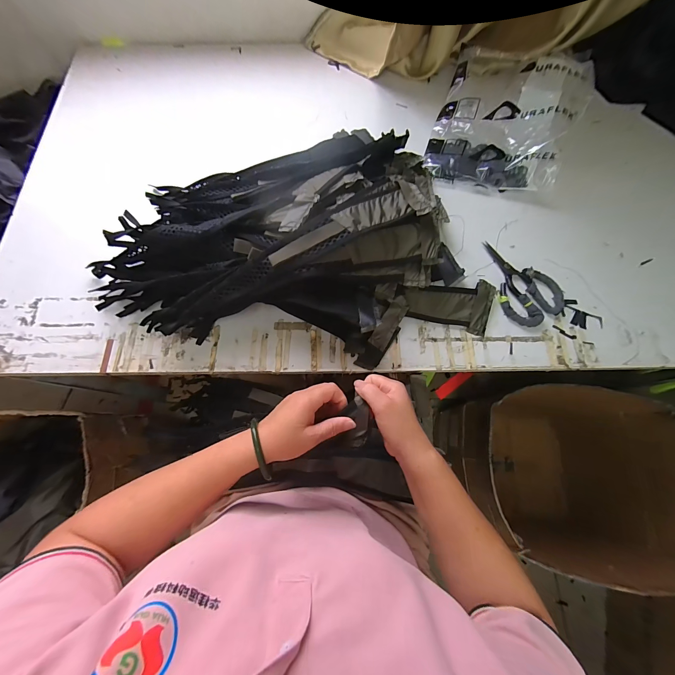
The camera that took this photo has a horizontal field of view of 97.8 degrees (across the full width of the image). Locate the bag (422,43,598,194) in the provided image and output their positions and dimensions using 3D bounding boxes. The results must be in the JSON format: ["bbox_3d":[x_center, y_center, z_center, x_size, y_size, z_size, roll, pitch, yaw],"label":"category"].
[{"bbox_3d":[0.354,-0.482,0.618,0.259,0.099,0.347,20,75,7],"label":"bag"}]

